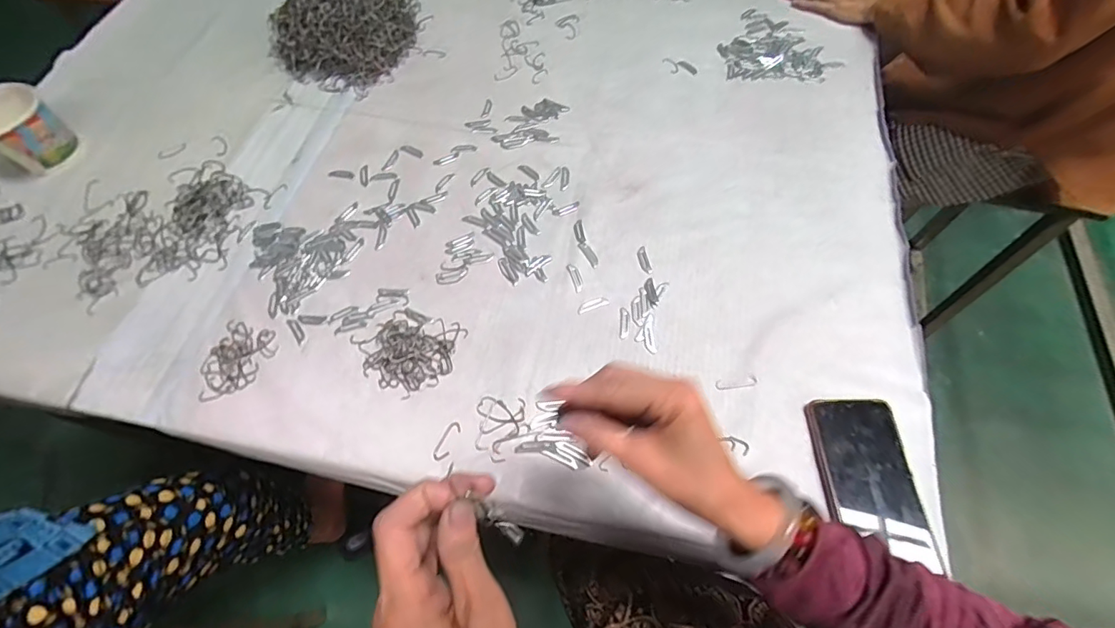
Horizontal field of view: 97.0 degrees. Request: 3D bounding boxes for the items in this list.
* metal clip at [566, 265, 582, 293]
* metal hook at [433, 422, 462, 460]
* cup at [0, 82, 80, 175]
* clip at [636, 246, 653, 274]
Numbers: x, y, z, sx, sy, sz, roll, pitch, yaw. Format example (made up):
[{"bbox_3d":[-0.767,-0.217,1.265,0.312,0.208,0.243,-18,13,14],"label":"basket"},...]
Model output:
[{"bbox_3d":[0.021,-0.042,0.563,0.010,0.004,0.036,-17,63,-7],"label":"metal clip"},{"bbox_3d":[-0.107,0.123,0.479,0.015,0.004,0.038,19,65,11],"label":"metal hook"},{"bbox_3d":[-0.717,-0.247,0.656,0.104,0.073,0.091,37,69,19],"label":"cup"},{"bbox_3d":[0.101,-0.063,0.573,0.012,0.004,0.036,-11,63,-4],"label":"clip"}]

